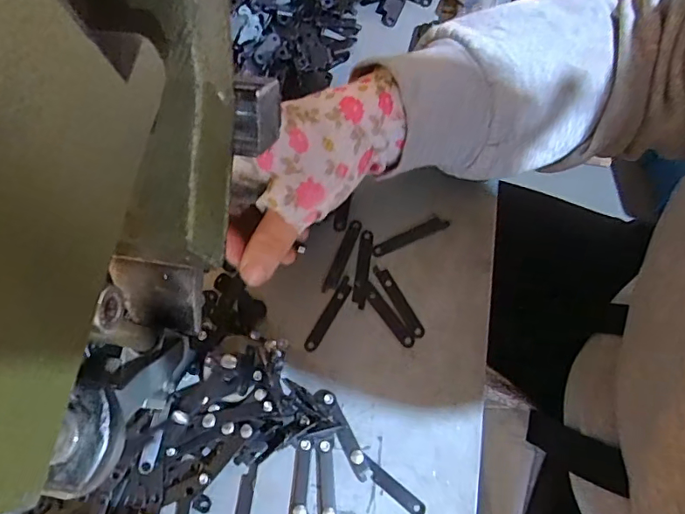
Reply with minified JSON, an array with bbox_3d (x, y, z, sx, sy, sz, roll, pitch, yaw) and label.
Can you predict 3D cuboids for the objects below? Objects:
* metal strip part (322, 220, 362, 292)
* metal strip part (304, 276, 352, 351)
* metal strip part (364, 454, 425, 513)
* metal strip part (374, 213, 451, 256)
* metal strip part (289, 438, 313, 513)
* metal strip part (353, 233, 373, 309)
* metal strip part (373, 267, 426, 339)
[{"bbox_3d":[0.000,-0.001,0.340,0.009,0.004,0.052,22,74,5],"label":"metal strip part"},{"bbox_3d":[-0.009,0.037,0.330,0.008,0.004,0.053,29,79,16],"label":"metal strip part"},{"bbox_3d":[0.029,0.134,0.294,0.044,0.004,0.009,36,78,17],"label":"metal strip part"},{"bbox_3d":[0.046,-0.014,0.340,0.053,0.004,0.011,-26,80,1],"label":"metal strip part"},{"bbox_3d":[-0.025,0.135,0.296,0.010,0.004,0.052,6,73,0],"label":"metal strip part"},{"bbox_3d":[0.014,0.008,0.335,0.009,0.004,0.053,8,73,1],"label":"metal strip part"},{"bbox_3d":[0.037,0.028,0.328,0.009,0.004,0.053,-28,76,-10],"label":"metal strip part"}]

